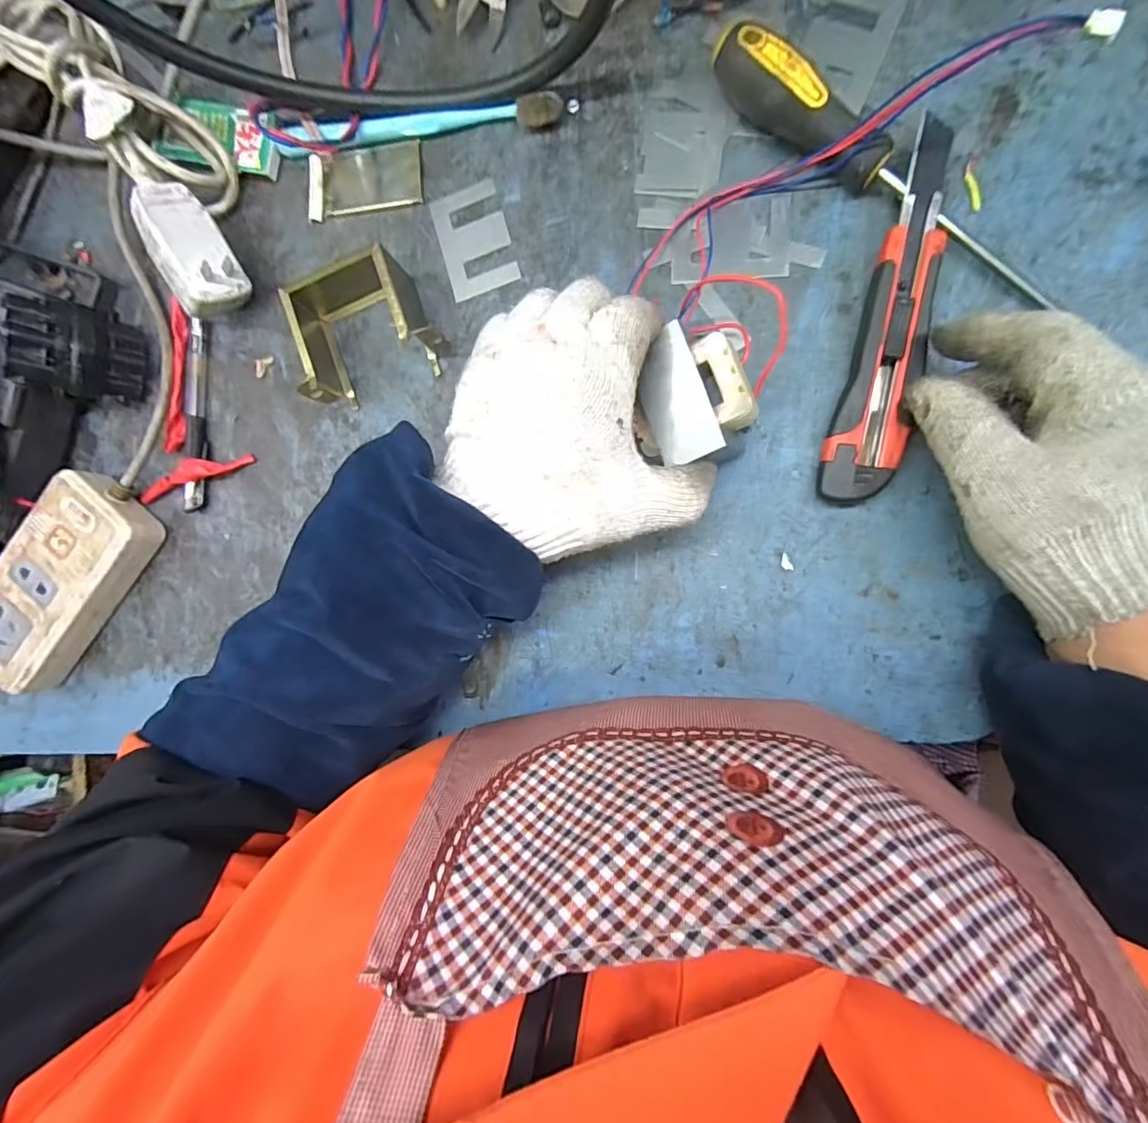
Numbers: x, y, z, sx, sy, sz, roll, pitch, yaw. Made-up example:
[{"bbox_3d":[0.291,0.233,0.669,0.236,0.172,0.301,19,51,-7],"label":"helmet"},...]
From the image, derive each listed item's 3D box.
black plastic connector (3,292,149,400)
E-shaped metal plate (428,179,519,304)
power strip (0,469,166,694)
[{"bbox_3d":[-0.318,-0.135,0.345,0.035,0.060,0.054,21,95,8],"label":"black plastic connector"},{"bbox_3d":[-0.062,-0.200,0.336,0.043,0.004,0.064,-16,89,9],"label":"E-shaped metal plate"},{"bbox_3d":[-0.351,0.013,0.370,0.065,0.036,0.152,40,97,6],"label":"power strip"}]

